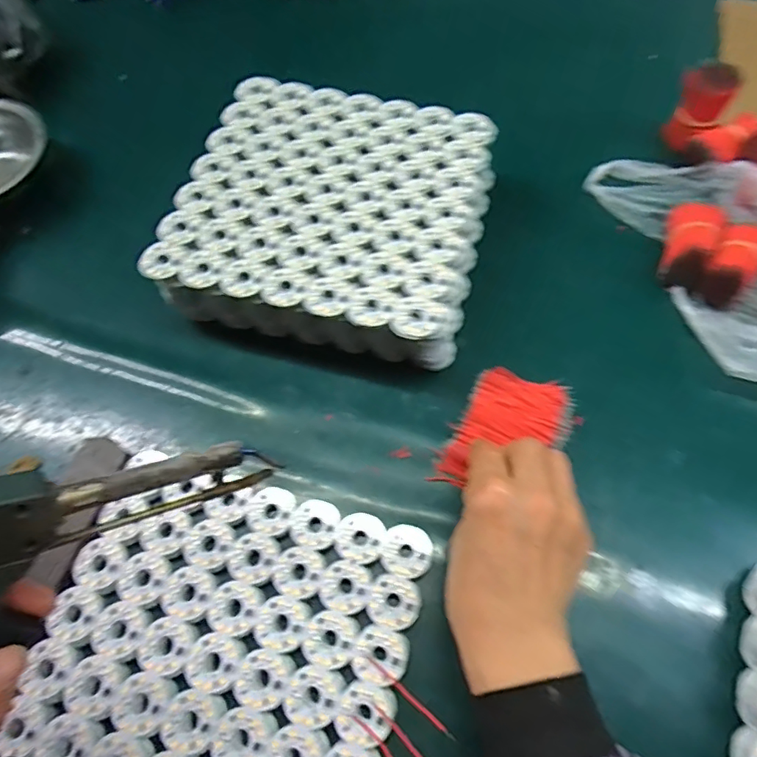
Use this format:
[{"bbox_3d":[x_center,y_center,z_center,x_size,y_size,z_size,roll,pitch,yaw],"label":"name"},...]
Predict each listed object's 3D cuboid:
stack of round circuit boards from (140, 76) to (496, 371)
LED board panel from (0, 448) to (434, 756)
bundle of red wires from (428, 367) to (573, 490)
[{"bbox_3d":[-0.035,-0.130,0.443,0.220,0.066,0.210,12,64,8],"label":"stack of round circuit boards"},{"bbox_3d":[-0.093,0.169,0.323,0.206,0.014,0.208,13,65,9],"label":"LED board panel"},{"bbox_3d":[0.092,0.038,0.385,0.070,0.019,0.101,27,67,15],"label":"bundle of red wires"}]

